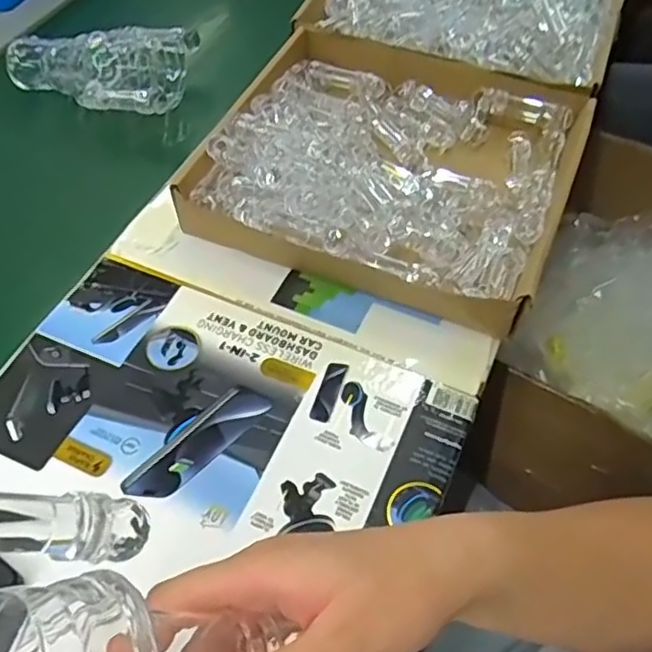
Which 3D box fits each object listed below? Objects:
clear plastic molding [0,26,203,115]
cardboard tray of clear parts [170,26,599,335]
[{"bbox_3d":[-0.242,-0.274,0.680,0.186,0.056,0.111,9,55,4],"label":"clear plastic molding"},{"bbox_3d":[0.060,-0.144,0.584,0.304,0.064,0.297,21,57,12],"label":"cardboard tray of clear parts"}]

